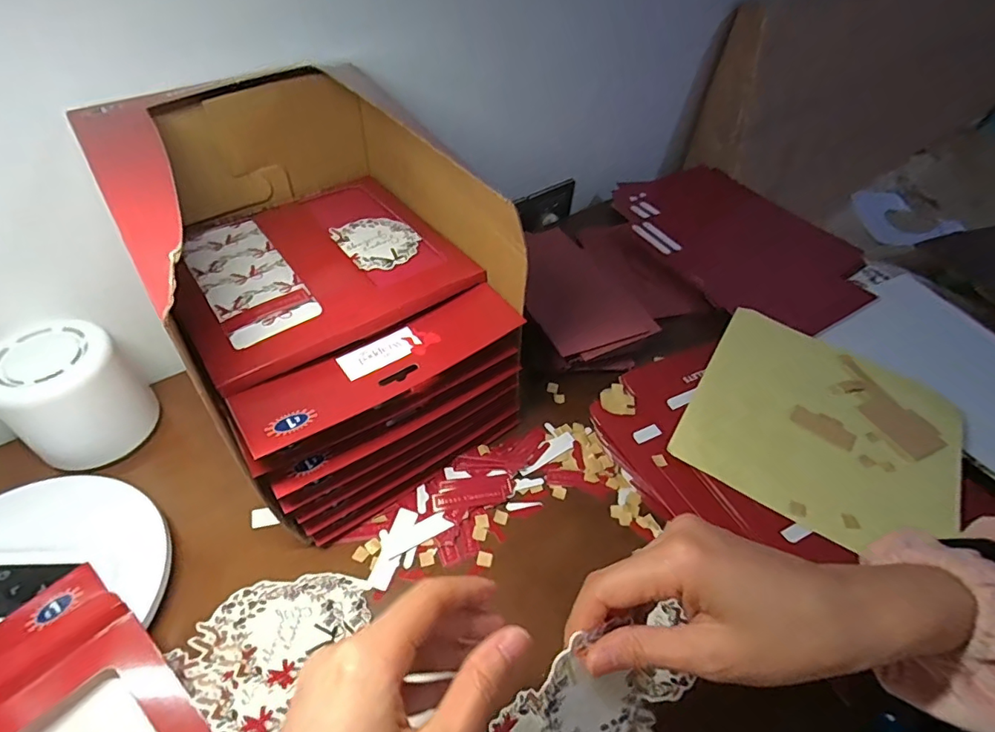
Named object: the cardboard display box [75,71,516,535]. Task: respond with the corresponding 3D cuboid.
[{"bbox_3d":[-0.132,-0.055,0.396,0.203,0.218,0.255,-29,56,-27],"label":"cardboard display box"}]

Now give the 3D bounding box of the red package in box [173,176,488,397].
[{"bbox_3d":[-0.139,-0.081,0.380,0.188,0.016,0.174,-27,55,-26],"label":"red package in box"}]

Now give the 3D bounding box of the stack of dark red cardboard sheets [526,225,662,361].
[{"bbox_3d":[0.075,-0.079,0.512,0.102,0.011,0.169,-22,58,-17],"label":"stack of dark red cardboard sheets"}]

